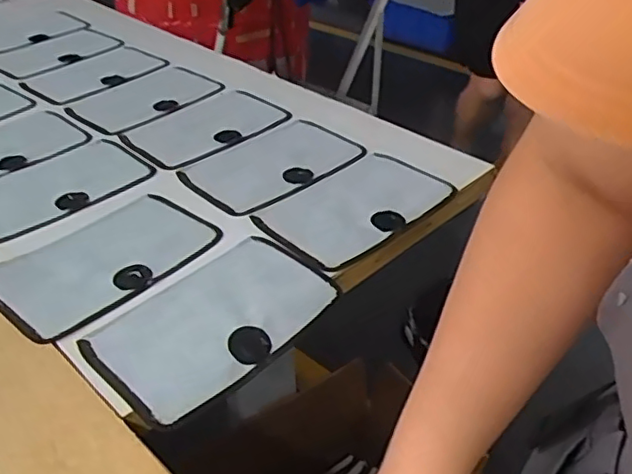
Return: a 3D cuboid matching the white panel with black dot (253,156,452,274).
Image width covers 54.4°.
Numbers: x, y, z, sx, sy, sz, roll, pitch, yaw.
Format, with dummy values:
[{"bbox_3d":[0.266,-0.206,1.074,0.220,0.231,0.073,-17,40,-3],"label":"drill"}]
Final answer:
[{"bbox_3d":[0.048,-0.040,0.722,0.229,0.006,0.139,-31,47,-33],"label":"white panel with black dot"}]

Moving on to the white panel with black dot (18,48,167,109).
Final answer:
[{"bbox_3d":[-0.381,-0.284,1.059,0.154,0.009,0.215,29,47,34],"label":"white panel with black dot"}]

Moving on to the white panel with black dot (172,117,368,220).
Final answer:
[{"bbox_3d":[-0.057,-0.099,0.803,0.220,0.010,0.142,-31,46,-33],"label":"white panel with black dot"}]

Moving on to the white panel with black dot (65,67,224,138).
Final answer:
[{"bbox_3d":[-0.272,-0.223,0.980,0.222,0.010,0.147,-29,45,-31],"label":"white panel with black dot"}]

